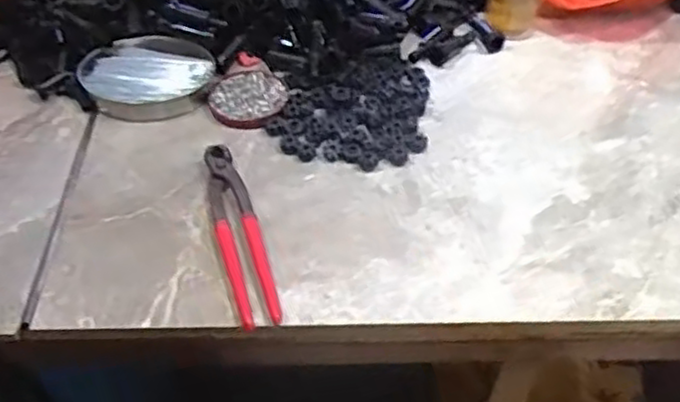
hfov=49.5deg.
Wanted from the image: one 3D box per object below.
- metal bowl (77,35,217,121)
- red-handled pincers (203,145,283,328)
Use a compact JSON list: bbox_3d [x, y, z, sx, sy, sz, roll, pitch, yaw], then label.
[{"bbox_3d":[-0.201,-0.131,0.781,0.131,0.029,0.131,0,47,0],"label":"metal bowl"},{"bbox_3d":[-0.089,0.024,0.638,0.037,0.018,0.196,-12,48,-12],"label":"red-handled pincers"}]

